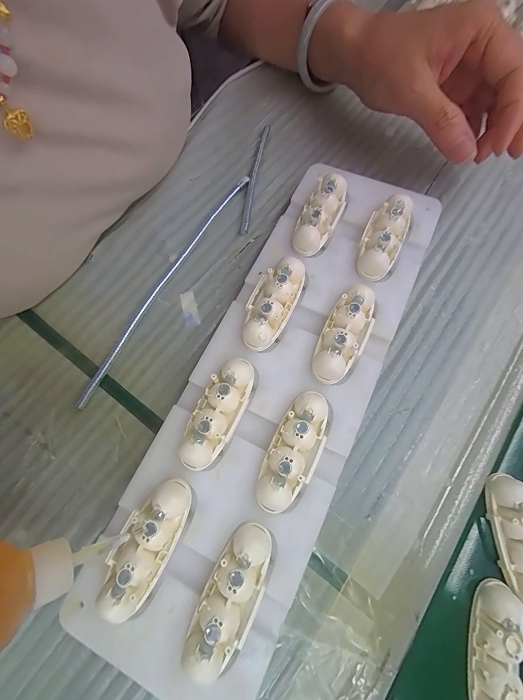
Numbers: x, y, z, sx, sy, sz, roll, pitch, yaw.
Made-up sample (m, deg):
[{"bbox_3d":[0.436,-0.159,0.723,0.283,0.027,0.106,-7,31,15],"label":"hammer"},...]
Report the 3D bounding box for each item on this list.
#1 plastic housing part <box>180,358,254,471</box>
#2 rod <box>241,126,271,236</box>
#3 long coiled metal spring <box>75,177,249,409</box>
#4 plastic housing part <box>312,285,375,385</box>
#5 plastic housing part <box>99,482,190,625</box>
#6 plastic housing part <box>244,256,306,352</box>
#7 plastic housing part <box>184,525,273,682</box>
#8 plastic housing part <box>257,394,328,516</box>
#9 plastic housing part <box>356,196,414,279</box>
[{"bbox_3d":[-0.024,0.034,0.171,0.023,0.015,0.061,25,74,11],"label":"plastic housing part"},{"bbox_3d":[-0.005,-0.141,0.257,0.008,0.004,0.111,8,71,6],"label":"rod"},{"bbox_3d":[-0.068,-0.053,0.231,0.011,0.006,0.209,27,74,12],"label":"long coiled metal spring"},{"bbox_3d":[0.048,-0.009,0.180,0.023,0.018,0.059,24,74,11],"label":"plastic housing part"},{"bbox_3d":[-0.056,0.093,0.150,0.024,0.018,0.059,22,73,10],"label":"plastic housing part"},{"bbox_3d":[0.006,-0.029,0.191,0.026,0.015,0.059,21,73,10],"label":"plastic housing part"},{"bbox_3d":[-0.014,0.113,0.143,0.024,0.015,0.061,22,73,10],"label":"plastic housing part"},{"bbox_3d":[0.017,0.052,0.162,0.023,0.015,0.061,25,74,11],"label":"plastic housing part"},{"bbox_3d":[0.079,-0.073,0.201,0.025,0.018,0.058,22,73,10],"label":"plastic housing part"}]

